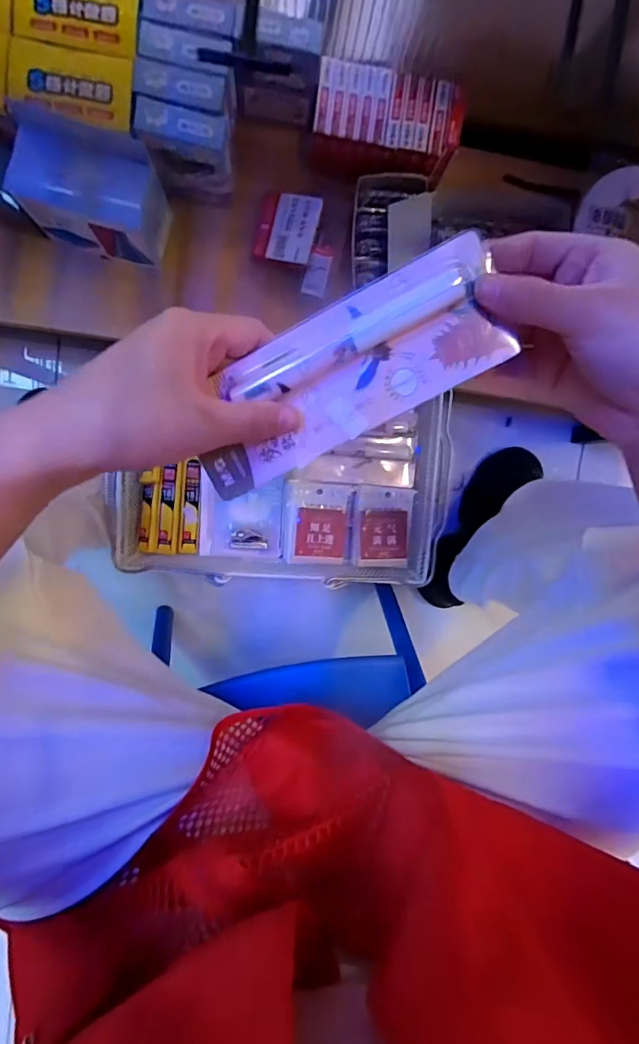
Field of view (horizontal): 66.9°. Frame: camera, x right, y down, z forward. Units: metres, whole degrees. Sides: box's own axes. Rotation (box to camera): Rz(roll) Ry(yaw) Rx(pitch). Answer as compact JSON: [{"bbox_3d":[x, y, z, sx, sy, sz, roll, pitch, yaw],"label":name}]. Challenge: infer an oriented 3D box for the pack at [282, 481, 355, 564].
[{"bbox_3d":[-0.001,0.002,0.576,0.082,0.011,0.096,3,96,-6],"label":"pack"}]

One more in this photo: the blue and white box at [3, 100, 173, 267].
[{"bbox_3d":[-0.228,-0.335,0.505,0.139,0.119,0.082,12,95,-7],"label":"blue and white box"}]

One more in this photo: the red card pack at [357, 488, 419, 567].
[{"bbox_3d":[0.080,0.007,0.588,0.071,0.016,0.098,3,96,-6],"label":"red card pack"}]

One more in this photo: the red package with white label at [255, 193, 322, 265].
[{"bbox_3d":[-0.038,-0.338,0.556,0.070,0.012,0.079,13,91,14],"label":"red package with white label"}]

